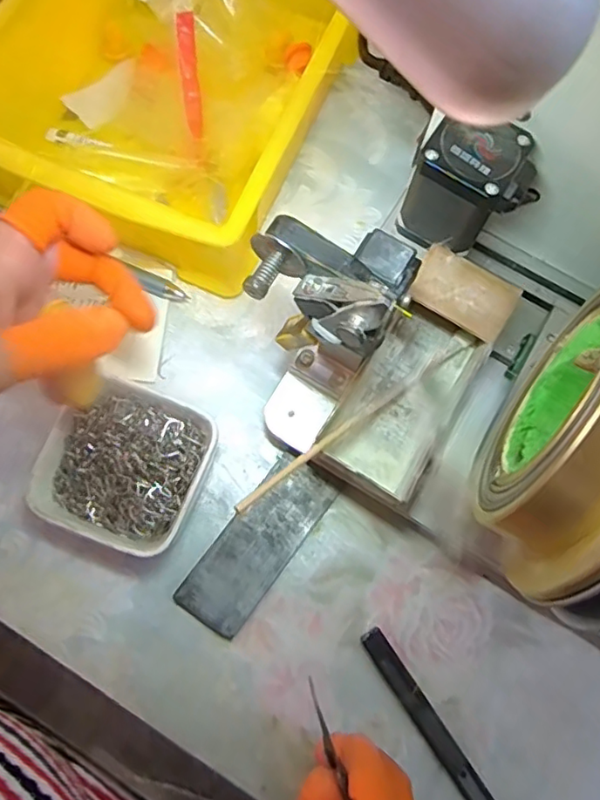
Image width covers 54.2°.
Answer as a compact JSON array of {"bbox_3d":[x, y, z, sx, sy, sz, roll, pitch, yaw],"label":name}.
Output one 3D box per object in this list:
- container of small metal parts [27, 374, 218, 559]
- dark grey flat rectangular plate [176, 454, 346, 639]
[{"bbox_3d":[-0.090,0.036,0.311,0.077,0.031,0.079,21,74,4],"label":"container of small metal parts"},{"bbox_3d":[-0.022,0.076,0.316,0.038,0.005,0.098,36,76,8],"label":"dark grey flat rectangular plate"}]

